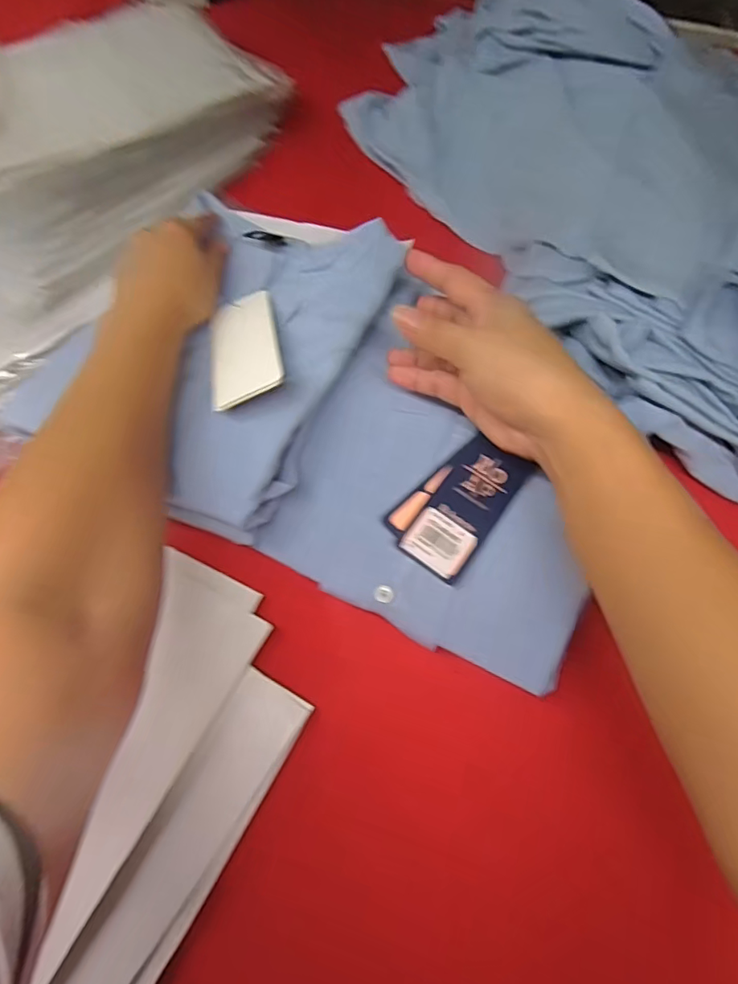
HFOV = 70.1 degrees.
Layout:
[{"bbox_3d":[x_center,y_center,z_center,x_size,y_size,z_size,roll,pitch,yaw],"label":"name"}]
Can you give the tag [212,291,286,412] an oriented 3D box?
[{"bbox_3d":[-0.085,-0.100,0.354,0.048,0.005,0.118,-22,48,6],"label":"tag"}]

